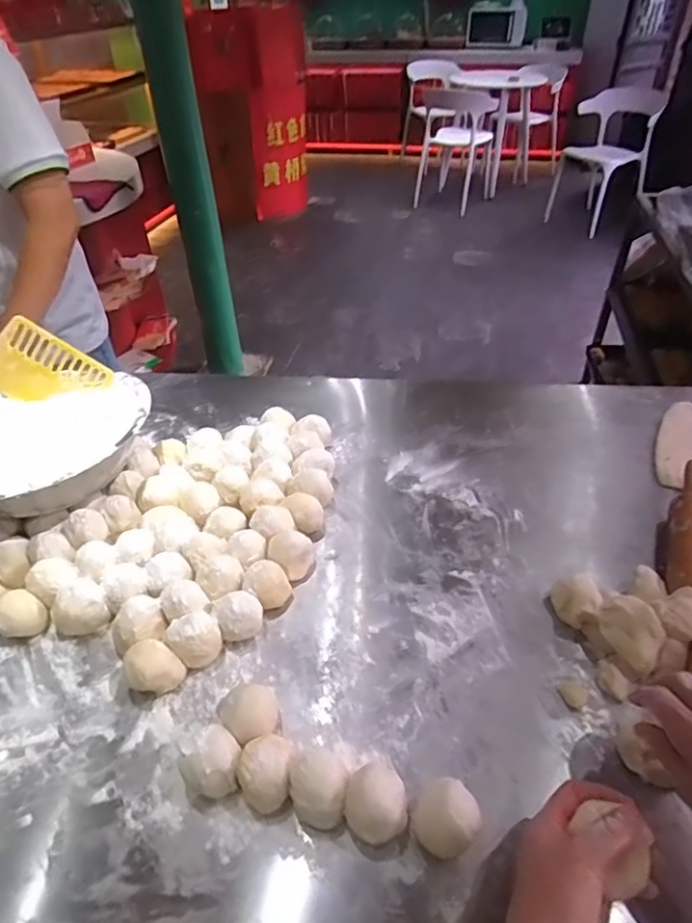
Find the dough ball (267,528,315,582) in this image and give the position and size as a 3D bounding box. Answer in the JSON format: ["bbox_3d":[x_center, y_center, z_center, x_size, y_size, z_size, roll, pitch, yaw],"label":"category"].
[{"bbox_3d":[-0.065,0.115,0.673,0.053,0.055,0.046,-8,43,-7],"label":"dough ball"}]

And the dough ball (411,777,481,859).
[{"bbox_3d":[0.079,0.292,0.458,0.051,0.063,0.052,-1,42,1],"label":"dough ball"}]

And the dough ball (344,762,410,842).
[{"bbox_3d":[0.028,0.285,0.469,0.051,0.056,0.057,24,48,26],"label":"dough ball"}]

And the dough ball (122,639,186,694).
[{"bbox_3d":[-0.194,0.209,0.568,0.050,0.051,0.046,-1,42,1],"label":"dough ball"}]

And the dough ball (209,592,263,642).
[{"bbox_3d":[-0.115,0.173,0.607,0.050,0.052,0.046,-1,42,1],"label":"dough ball"}]

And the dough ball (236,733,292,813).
[{"bbox_3d":[-0.071,0.271,0.489,0.046,0.051,0.055,1,42,4],"label":"dough ball"}]

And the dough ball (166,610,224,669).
[{"bbox_3d":[-0.157,0.190,0.590,0.052,0.051,0.045,-14,44,-13],"label":"dough ball"}]

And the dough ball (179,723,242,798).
[{"bbox_3d":[-0.113,0.268,0.493,0.044,0.056,0.049,23,48,24],"label":"dough ball"}]

